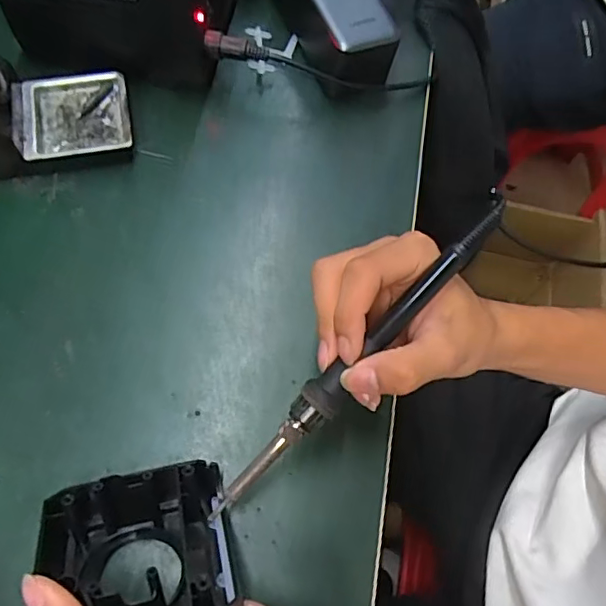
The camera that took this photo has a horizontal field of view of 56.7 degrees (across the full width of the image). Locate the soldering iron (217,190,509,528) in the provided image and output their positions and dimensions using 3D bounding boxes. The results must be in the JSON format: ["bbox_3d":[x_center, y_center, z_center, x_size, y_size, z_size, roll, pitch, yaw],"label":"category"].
[{"bbox_3d":[0.028,0.029,0.292,0.019,0.014,0.215,43,90,15],"label":"soldering iron"}]

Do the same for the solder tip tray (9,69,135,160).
[{"bbox_3d":[-0.163,-0.129,0.403,0.077,0.024,0.067,-10,66,-7],"label":"solder tip tray"}]

